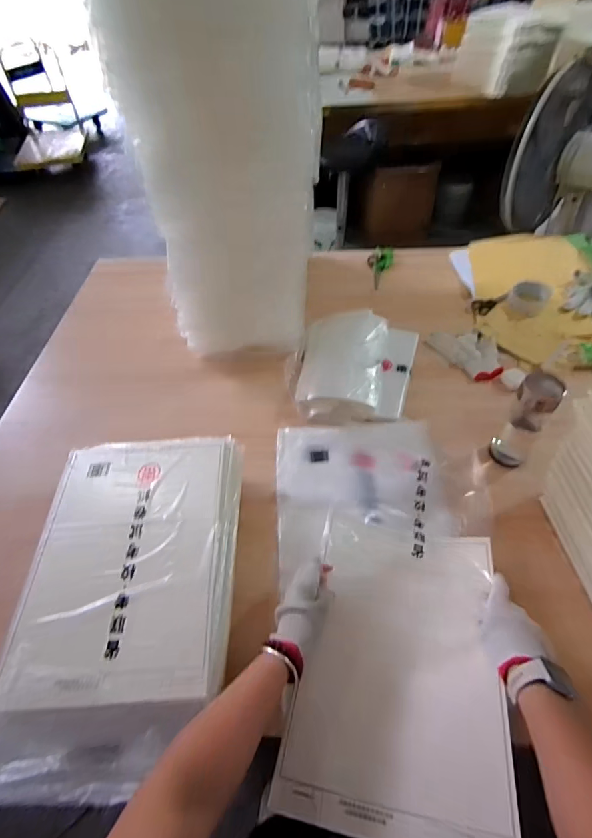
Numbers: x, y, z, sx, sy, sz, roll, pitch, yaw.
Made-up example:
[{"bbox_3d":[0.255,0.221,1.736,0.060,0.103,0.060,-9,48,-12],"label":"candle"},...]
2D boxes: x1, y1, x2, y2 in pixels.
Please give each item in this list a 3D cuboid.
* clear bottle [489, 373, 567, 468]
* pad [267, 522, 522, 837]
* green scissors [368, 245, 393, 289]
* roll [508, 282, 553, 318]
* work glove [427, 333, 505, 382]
[{"bbox_3d":[0.394,0.002,0.729,0.063,0.183,0.066,28,57,23],"label":"clear bottle"},{"bbox_3d":[0.135,0.290,0.561,0.249,0.057,0.371,0,48,18],"label":"pad"},{"bbox_3d":[0.244,-0.451,1.251,0.068,0.022,0.186,11,52,12],"label":"green scissors"},{"bbox_3d":[0.560,-0.288,1.025,0.086,0.051,0.083,-1,51,2],"label":"roll"},{"bbox_3d":[0.393,-0.158,0.960,0.111,0.020,0.178,-24,54,-17],"label":"work glove"}]

